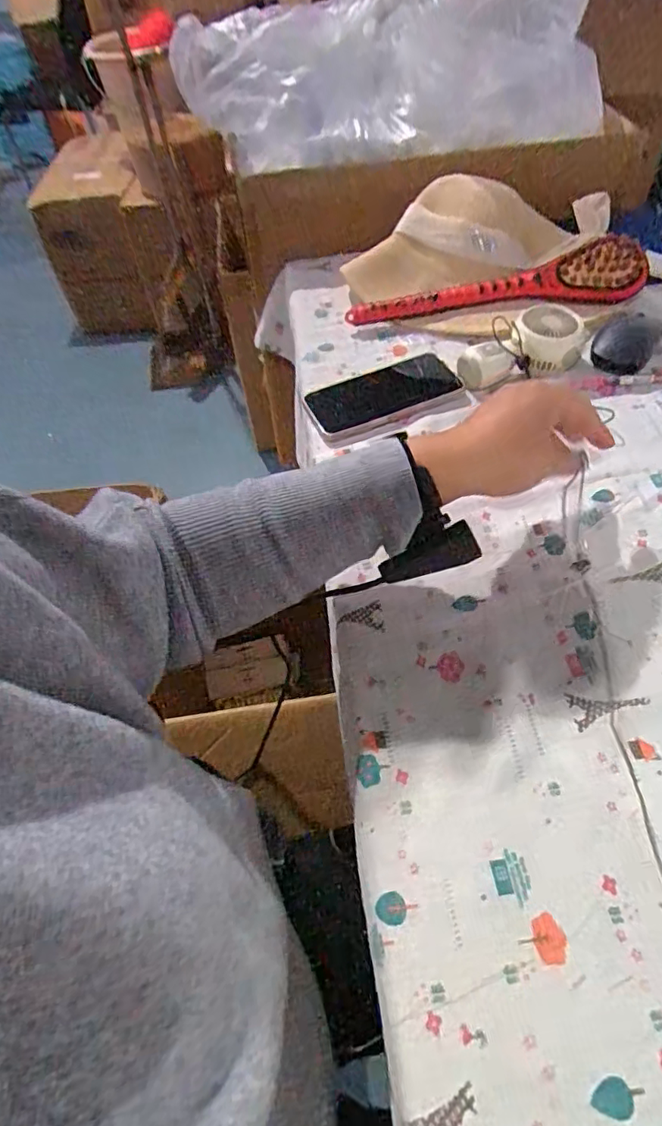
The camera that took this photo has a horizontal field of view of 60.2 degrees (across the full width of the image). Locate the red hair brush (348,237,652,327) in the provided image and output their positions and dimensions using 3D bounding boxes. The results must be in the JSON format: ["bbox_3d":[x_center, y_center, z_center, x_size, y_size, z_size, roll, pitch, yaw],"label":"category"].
[{"bbox_3d":[0.185,-0.317,0.649,0.329,0.064,0.032,-4,52,3],"label":"red hair brush"}]

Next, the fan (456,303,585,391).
[{"bbox_3d":[0.198,-0.215,0.587,0.134,0.039,0.065,-29,55,-16],"label":"fan"}]

